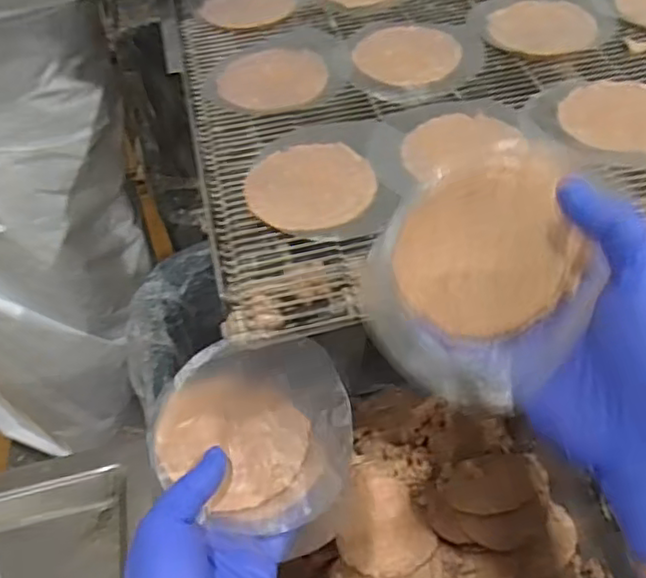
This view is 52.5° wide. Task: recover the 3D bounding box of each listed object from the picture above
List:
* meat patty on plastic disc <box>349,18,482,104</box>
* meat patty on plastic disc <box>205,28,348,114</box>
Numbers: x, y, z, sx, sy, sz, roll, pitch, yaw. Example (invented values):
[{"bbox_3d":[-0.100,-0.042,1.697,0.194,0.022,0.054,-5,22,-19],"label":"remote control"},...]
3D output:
[{"bbox_3d":[0.077,-0.195,0.546,0.108,0.012,0.118,-2,46,5],"label":"meat patty on plastic disc"},{"bbox_3d":[-0.037,-0.184,0.542,0.110,0.009,0.107,-3,46,4],"label":"meat patty on plastic disc"}]

